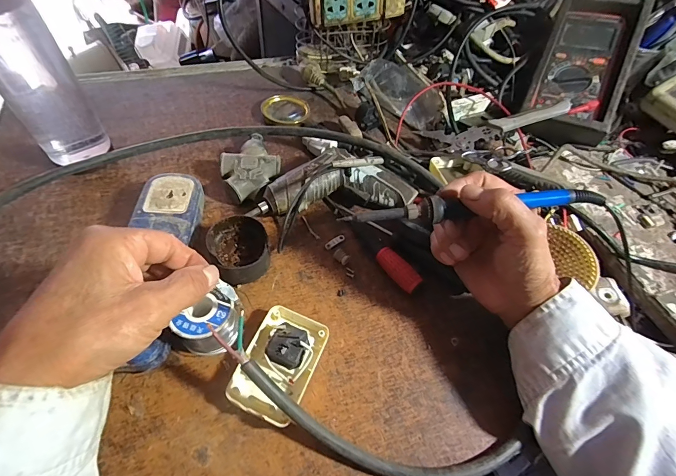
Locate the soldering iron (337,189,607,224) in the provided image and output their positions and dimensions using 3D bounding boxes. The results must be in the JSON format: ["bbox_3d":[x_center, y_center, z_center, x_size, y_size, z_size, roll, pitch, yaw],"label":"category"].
[{"bbox_3d":[0.110,-0.027,0.288,0.213,0.019,0.025,-5,56,-2],"label":"soldering iron"}]

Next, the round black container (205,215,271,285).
[{"bbox_3d":[-0.097,0.010,0.350,0.055,0.030,0.061,-28,62,-20],"label":"round black container"}]

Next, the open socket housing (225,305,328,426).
[{"bbox_3d":[-0.050,0.106,0.301,0.058,0.024,0.088,21,57,10],"label":"open socket housing"}]

